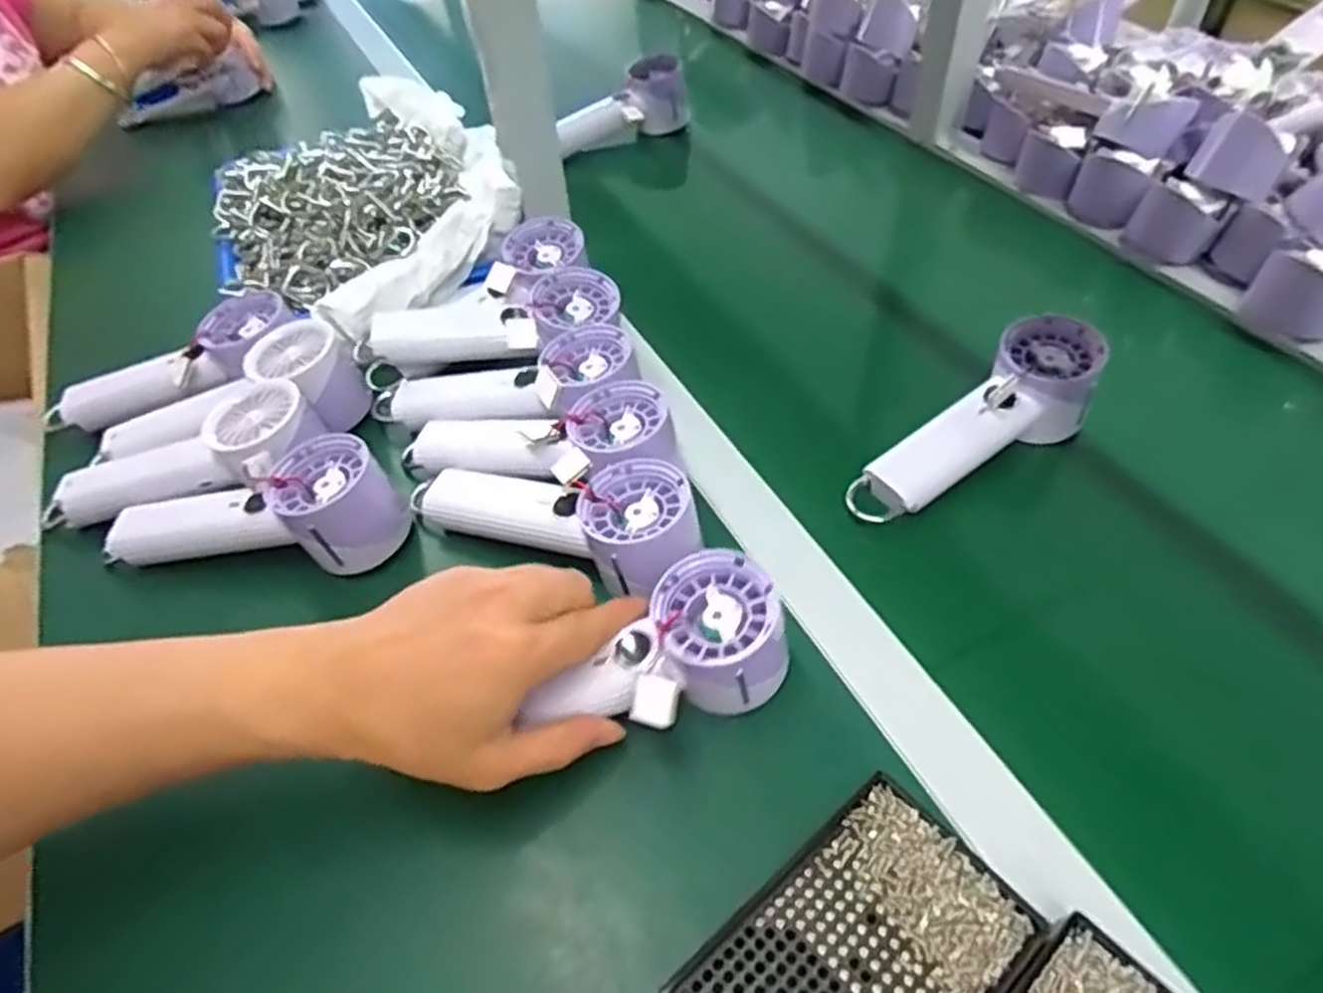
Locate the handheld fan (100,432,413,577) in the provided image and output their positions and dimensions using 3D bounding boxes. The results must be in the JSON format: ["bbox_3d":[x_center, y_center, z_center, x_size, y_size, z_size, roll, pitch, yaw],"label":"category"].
[{"bbox_3d":[-0.257,0.005,0.484,0.192,0.060,0.072,3,50,8],"label":"handheld fan"}]

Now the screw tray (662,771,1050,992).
[{"bbox_3d":[0.078,0.189,0.314,0.135,0.015,0.088,-35,55,-23],"label":"screw tray"}]

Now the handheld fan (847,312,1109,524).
[{"bbox_3d":[0.205,-0.043,0.509,0.193,0.057,0.063,-35,55,-10],"label":"handheld fan"}]

